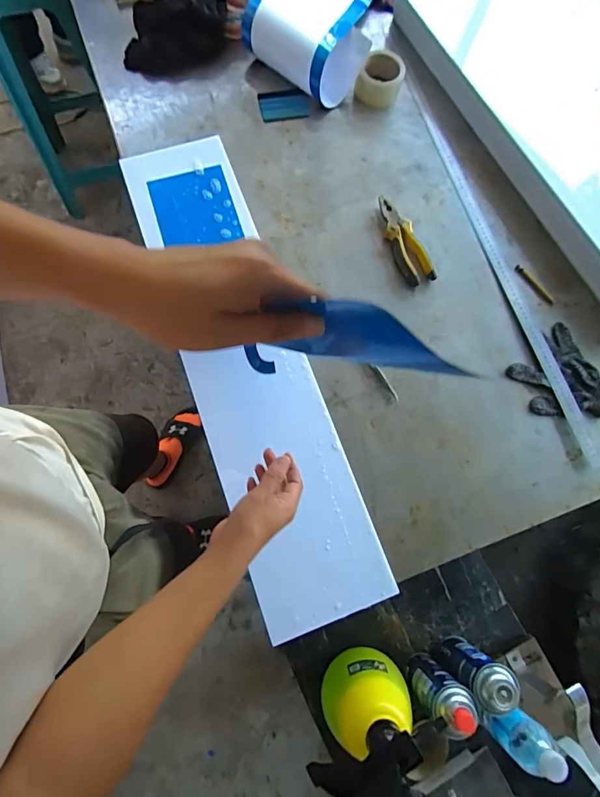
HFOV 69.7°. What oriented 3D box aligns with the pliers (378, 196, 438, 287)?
[{"bbox_3d":[0.191,-0.297,0.807,0.050,0.026,0.184,-23,76,-8],"label":"pliers"}]

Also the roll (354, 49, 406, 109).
[{"bbox_3d":[0.164,-0.663,0.889,0.096,0.050,0.094,0,74,-1],"label":"roll"}]

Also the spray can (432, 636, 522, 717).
[{"bbox_3d":[0.284,0.443,0.698,0.066,0.181,0.063,0,74,-1],"label":"spray can"}]

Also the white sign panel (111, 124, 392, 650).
[{"bbox_3d":[-0.101,-0.081,0.740,0.200,0.017,0.888,-19,76,-7],"label":"white sign panel"}]

